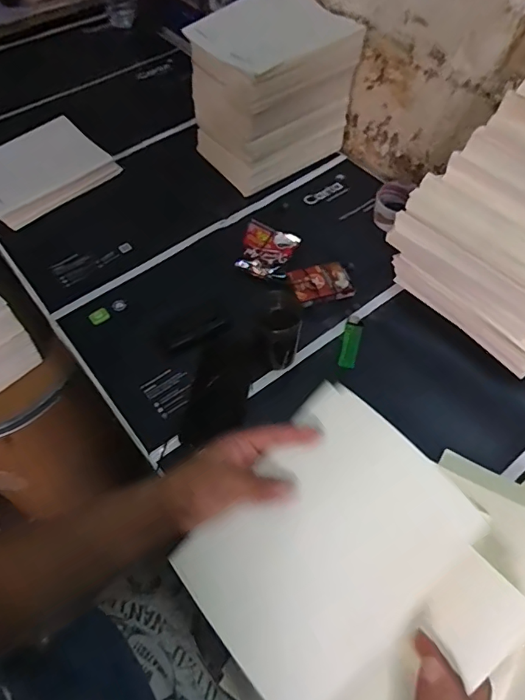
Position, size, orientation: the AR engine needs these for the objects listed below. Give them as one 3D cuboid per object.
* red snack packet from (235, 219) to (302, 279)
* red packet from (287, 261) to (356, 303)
[{"bbox_3d":[0.007,-0.153,0.770,0.078,0.040,0.105,15,58,11],"label":"red snack packet"},{"bbox_3d":[0.086,-0.098,0.729,0.086,0.026,0.059,-14,57,-8],"label":"red packet"}]

